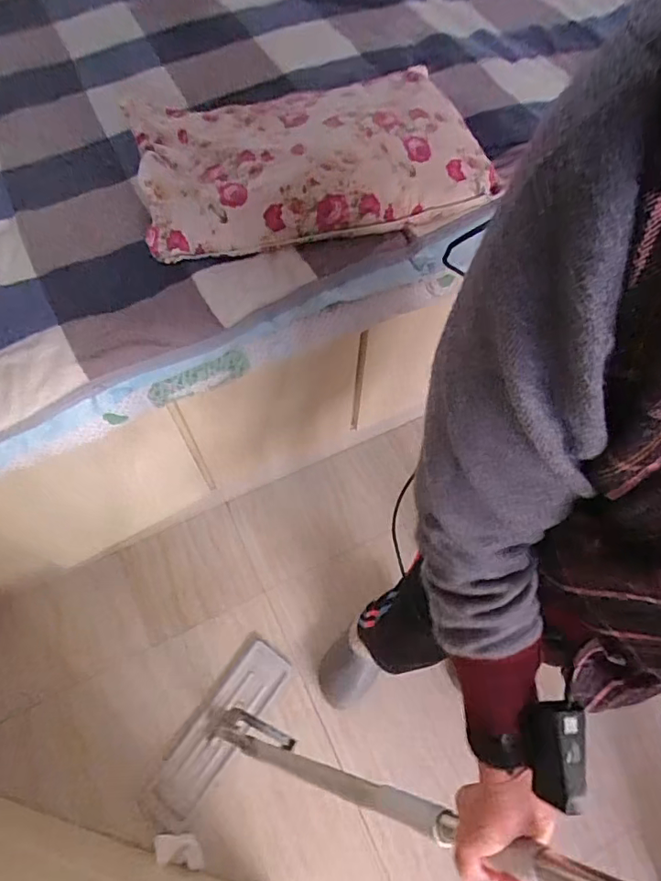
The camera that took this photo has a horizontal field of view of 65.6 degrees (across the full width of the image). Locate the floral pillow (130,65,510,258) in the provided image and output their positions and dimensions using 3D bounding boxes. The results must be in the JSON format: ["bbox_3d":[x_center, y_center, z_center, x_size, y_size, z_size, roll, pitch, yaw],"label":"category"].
[{"bbox_3d":[-0.032,-0.495,0.866,0.577,0.082,0.362,-9,63,-6],"label":"floral pillow"}]

